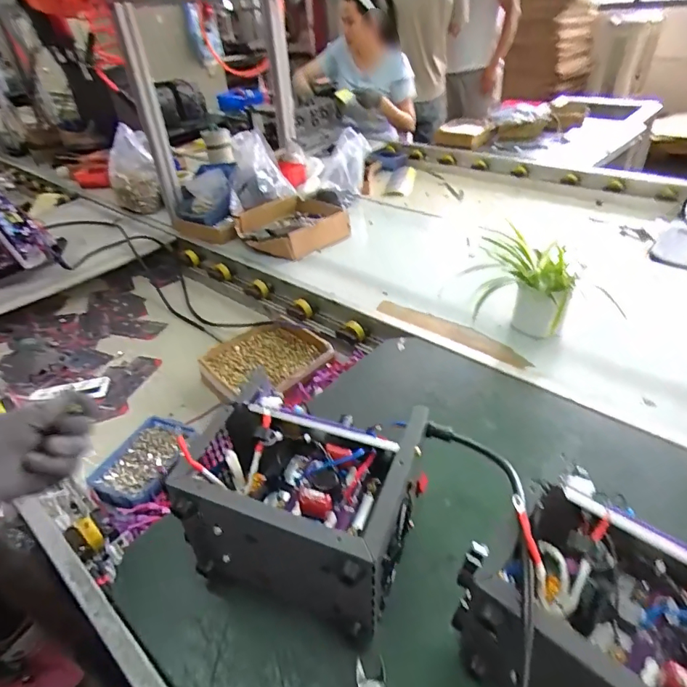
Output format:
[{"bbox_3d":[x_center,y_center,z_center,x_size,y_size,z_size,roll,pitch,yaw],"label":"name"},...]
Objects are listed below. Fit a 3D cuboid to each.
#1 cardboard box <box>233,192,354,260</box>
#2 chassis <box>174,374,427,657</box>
[{"bbox_3d":[-0.131,-0.305,1.202,0.287,0.084,0.230,-10,37,-7],"label":"cardboard box"},{"bbox_3d":[-0.038,0.164,0.493,0.212,0.158,0.188,12,40,21],"label":"chassis"}]

